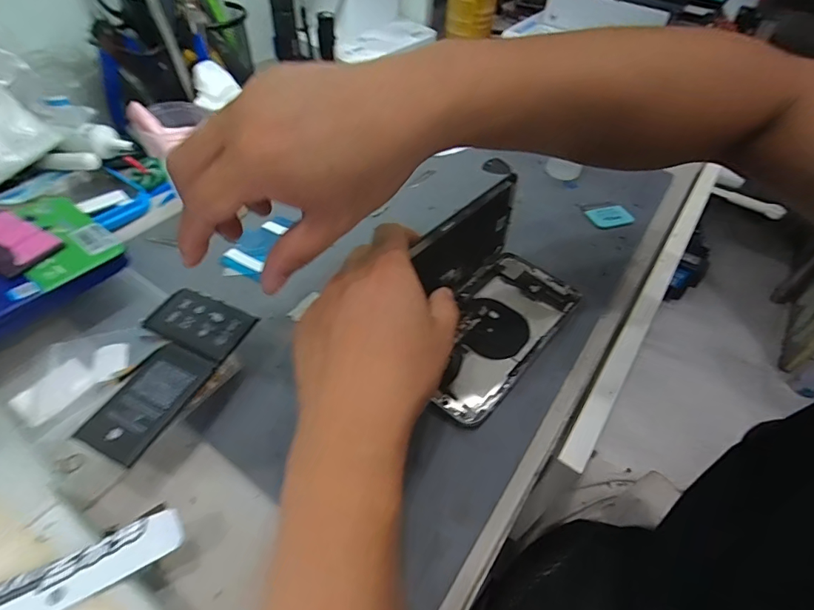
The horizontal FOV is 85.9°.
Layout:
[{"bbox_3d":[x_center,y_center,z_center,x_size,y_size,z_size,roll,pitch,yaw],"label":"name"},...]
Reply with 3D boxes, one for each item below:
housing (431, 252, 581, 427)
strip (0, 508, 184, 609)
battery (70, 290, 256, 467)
[{"bbox_3d":[0.062,0.017,0.320,0.072,0.008,0.154,33,55,23],"label":"housing"},{"bbox_3d":[-0.149,0.117,0.185,0.100,0.008,0.021,-19,53,-20],"label":"strip"},{"bbox_3d":[-0.142,0.033,0.251,0.060,0.004,0.101,22,53,13],"label":"battery"}]

